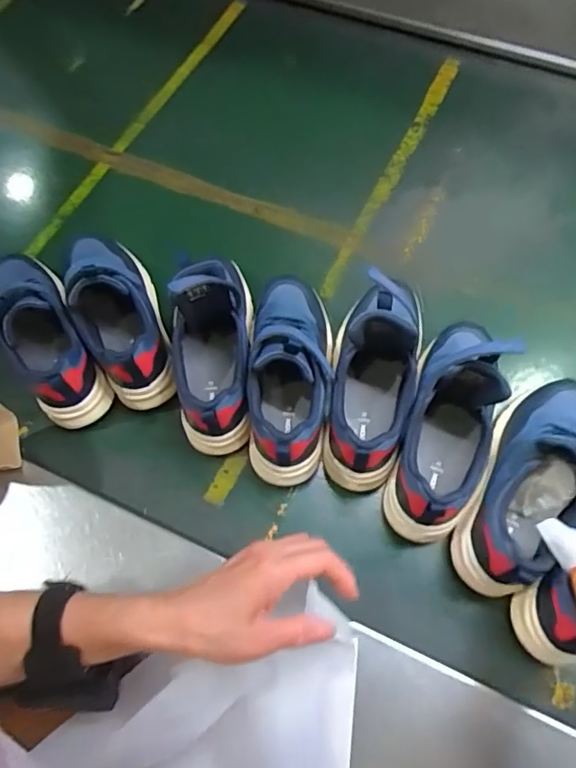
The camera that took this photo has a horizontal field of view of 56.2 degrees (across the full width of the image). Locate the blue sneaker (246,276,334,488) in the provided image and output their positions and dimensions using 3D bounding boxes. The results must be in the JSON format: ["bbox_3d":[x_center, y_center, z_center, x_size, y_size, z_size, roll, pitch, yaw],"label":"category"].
[{"bbox_3d":[0.001,-0.017,0.528,0.088,0.101,0.214,2,67,2],"label":"blue sneaker"}]

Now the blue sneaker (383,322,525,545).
[{"bbox_3d":[0.144,0.025,0.491,0.080,0.123,0.219,18,68,9],"label":"blue sneaker"}]

